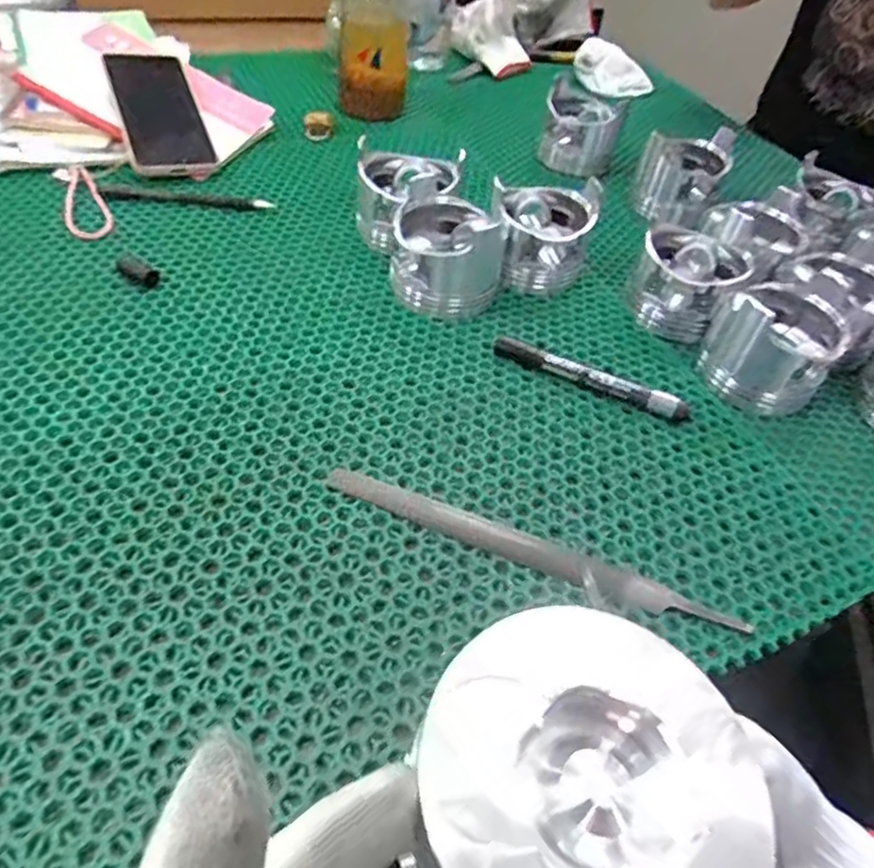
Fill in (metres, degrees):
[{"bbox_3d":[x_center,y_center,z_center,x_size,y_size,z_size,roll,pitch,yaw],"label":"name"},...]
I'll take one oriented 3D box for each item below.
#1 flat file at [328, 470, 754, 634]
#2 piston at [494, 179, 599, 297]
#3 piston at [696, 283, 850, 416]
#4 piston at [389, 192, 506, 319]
[{"bbox_3d":[0.049,0.065,0.372,0.239,0.008,0.018,20,48,11],"label":"flat file"},{"bbox_3d":[0.087,-0.167,0.554,0.082,0.063,0.082,11,47,3],"label":"piston"},{"bbox_3d":[0.247,-0.069,0.486,0.086,0.066,0.086,26,50,16],"label":"piston"},{"bbox_3d":[0.009,-0.147,0.523,0.085,0.066,0.085,8,47,0],"label":"piston"}]

